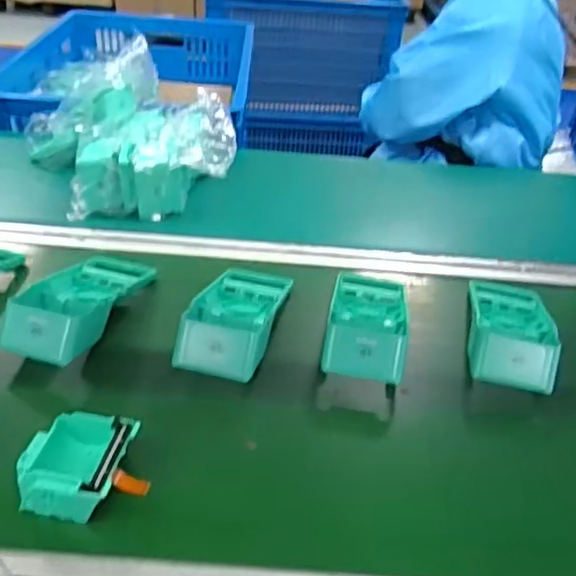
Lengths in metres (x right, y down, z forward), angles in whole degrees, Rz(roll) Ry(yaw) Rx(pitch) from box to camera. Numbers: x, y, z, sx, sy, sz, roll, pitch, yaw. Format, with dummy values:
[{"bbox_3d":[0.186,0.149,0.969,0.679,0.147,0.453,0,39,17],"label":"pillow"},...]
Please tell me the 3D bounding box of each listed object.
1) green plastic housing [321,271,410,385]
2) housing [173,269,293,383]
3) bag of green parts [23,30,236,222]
[{"bbox_3d":[0.086,0.029,0.657,0.083,0.044,0.194,9,36,6],"label":"green plastic housing"},{"bbox_3d":[-0.052,0.022,0.651,0.090,0.055,0.197,10,36,7],"label":"housing"},{"bbox_3d":[-0.227,-0.217,0.861,0.277,0.178,0.235,-5,37,-12],"label":"bag of green parts"}]

